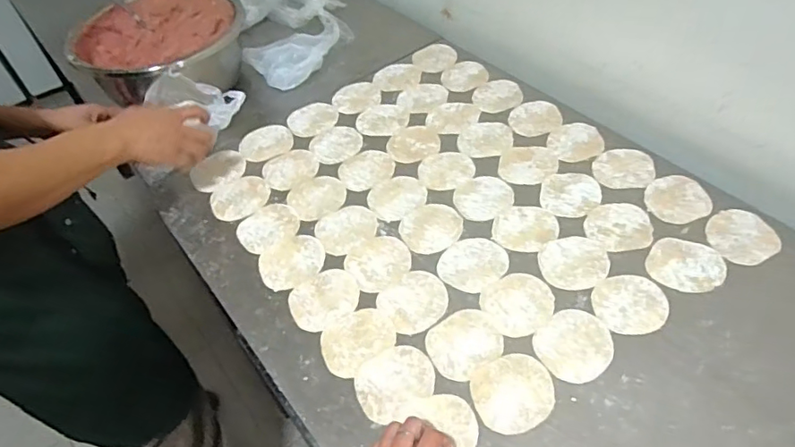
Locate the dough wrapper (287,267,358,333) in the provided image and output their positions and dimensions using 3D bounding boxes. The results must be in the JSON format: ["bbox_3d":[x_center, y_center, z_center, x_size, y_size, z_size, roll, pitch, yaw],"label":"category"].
[{"bbox_3d":[-0.089,0.091,0.659,0.085,0.004,0.070,-29,53,-18],"label":"dough wrapper"}]

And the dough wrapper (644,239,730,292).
[{"bbox_3d":[0.347,0.049,0.647,0.085,0.004,0.079,-3,50,4],"label":"dough wrapper"}]

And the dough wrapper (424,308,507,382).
[{"bbox_3d":[0.074,0.132,0.602,0.082,0.004,0.072,-31,53,-19],"label":"dough wrapper"}]

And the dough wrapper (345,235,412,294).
[{"bbox_3d":[-0.023,0.048,0.689,0.080,0.004,0.080,-3,50,4],"label":"dough wrapper"}]

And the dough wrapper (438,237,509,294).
[{"bbox_3d":[0.094,0.049,0.678,0.086,0.004,0.075,-33,54,-20],"label":"dough wrapper"}]

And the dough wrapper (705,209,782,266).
[{"bbox_3d":[0.428,0.016,0.671,0.080,0.004,0.081,-4,47,4],"label":"dough wrapper"}]

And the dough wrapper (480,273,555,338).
[{"bbox_3d":[0.142,0.093,0.634,0.081,0.004,0.078,-3,50,4],"label":"dough wrapper"}]

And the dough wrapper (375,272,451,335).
[{"bbox_3d":[0.023,0.093,0.647,0.080,0.004,0.074,-3,50,4],"label":"dough wrapper"}]

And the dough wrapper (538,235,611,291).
[{"bbox_3d":[0.218,0.047,0.666,0.082,0.004,0.077,-7,53,1],"label":"dough wrapper"}]

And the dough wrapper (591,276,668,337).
[{"bbox_3d":[0.267,0.092,0.621,0.078,0.005,0.078,-3,50,4],"label":"dough wrapper"}]

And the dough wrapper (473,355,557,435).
[{"bbox_3d":[0.122,0.175,0.561,0.085,0.004,0.078,-3,50,4],"label":"dough wrapper"}]

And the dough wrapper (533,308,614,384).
[{"bbox_3d":[0.194,0.133,0.590,0.084,0.004,0.076,-35,55,-22],"label":"dough wrapper"}]

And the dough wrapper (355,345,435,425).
[{"bbox_3d":[-0.003,0.169,0.579,0.084,0.004,0.071,-24,51,-14],"label":"dough wrapper"}]

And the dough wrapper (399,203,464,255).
[{"bbox_3d":[0.043,0.004,0.725,0.085,0.004,0.077,-37,55,-23],"label":"dough wrapper"}]

